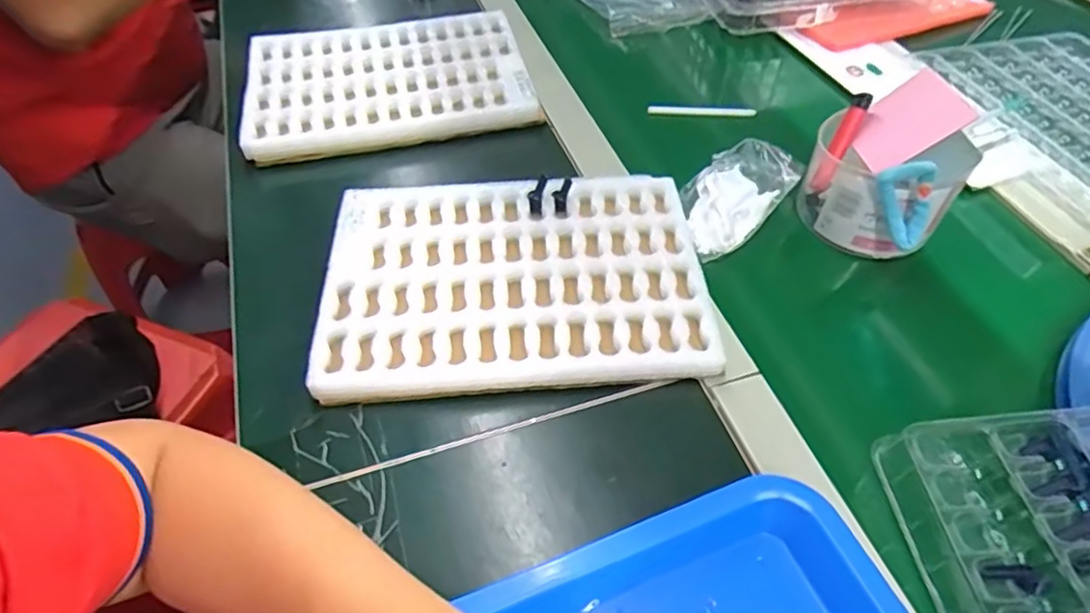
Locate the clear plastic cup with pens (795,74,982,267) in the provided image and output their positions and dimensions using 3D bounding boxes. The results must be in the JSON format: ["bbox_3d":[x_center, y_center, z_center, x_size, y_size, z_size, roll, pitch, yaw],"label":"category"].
[{"bbox_3d":[0.270,-0.108,0.507,0.095,0.107,0.101,0,51,-1],"label":"clear plastic cup with pens"}]

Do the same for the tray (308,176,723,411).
[{"bbox_3d":[-0.021,-0.024,0.475,0.267,0.031,0.186,-3,51,-3],"label":"tray"}]

